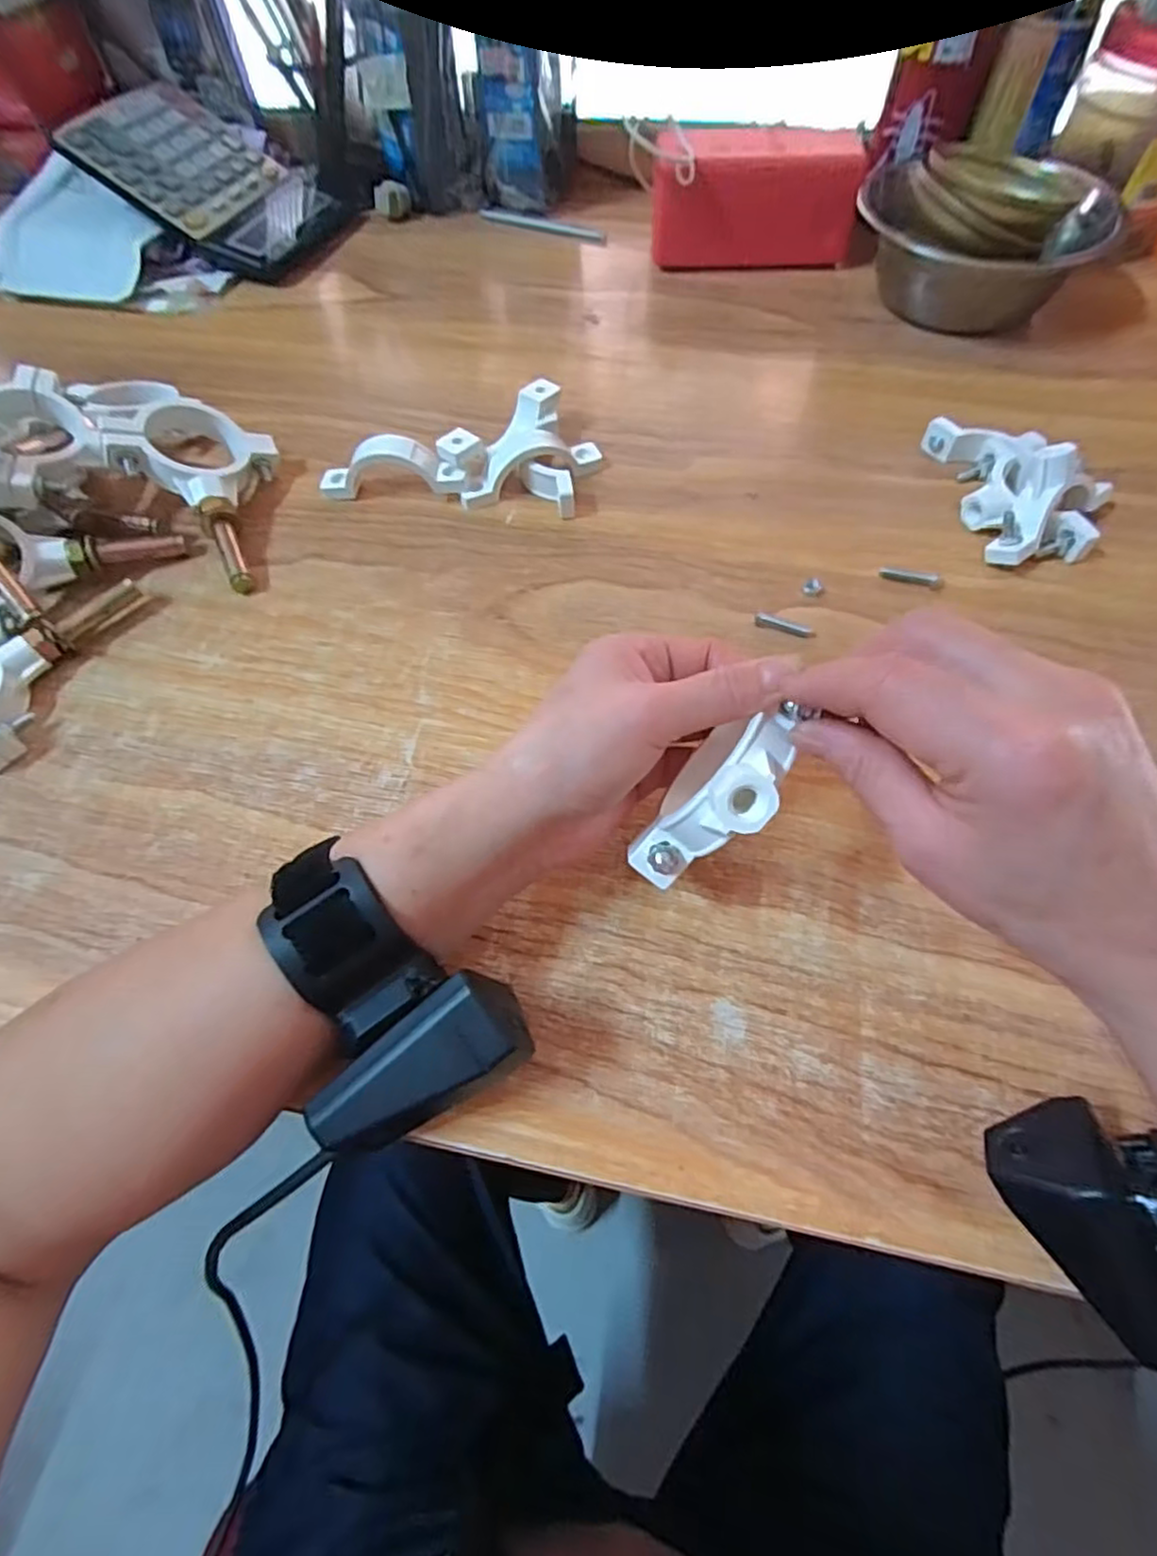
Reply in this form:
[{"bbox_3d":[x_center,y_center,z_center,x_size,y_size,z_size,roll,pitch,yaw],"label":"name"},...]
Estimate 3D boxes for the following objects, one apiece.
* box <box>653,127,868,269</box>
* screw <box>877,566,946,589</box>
[{"bbox_3d":[0.131,-0.438,0.522,0.151,0.072,0.075,6,60,5],"label":"box"},{"bbox_3d":[0.178,-0.108,0.362,0.033,0.006,0.007,15,61,11],"label":"screw"}]

